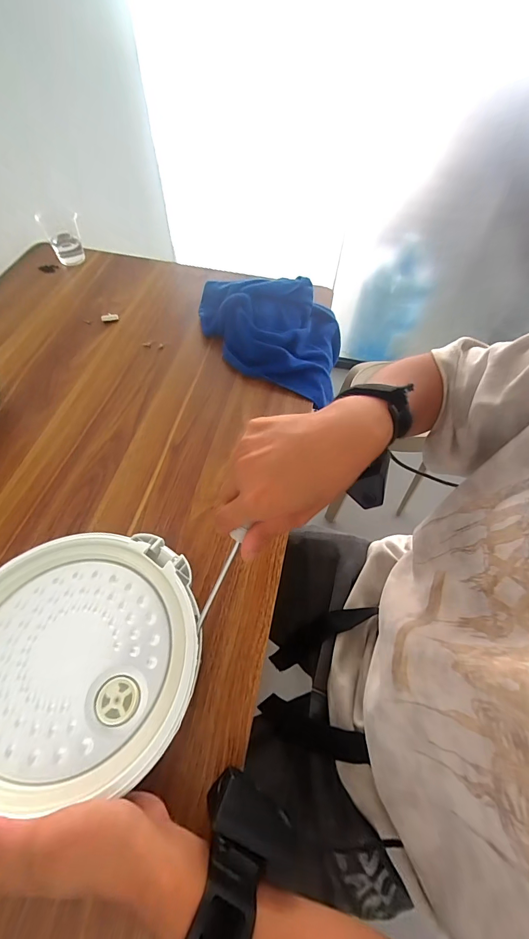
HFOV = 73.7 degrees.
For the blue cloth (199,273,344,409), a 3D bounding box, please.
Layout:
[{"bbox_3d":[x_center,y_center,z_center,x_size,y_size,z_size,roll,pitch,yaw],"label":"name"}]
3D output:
[{"bbox_3d":[0.002,-0.223,0.547,0.237,0.071,0.189,12,59,6],"label":"blue cloth"}]

